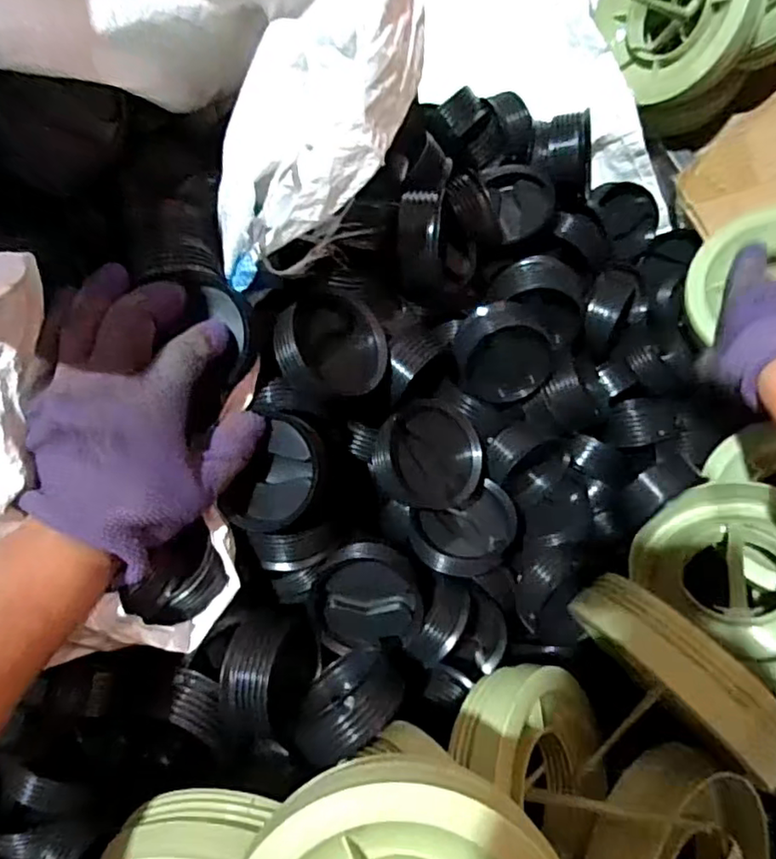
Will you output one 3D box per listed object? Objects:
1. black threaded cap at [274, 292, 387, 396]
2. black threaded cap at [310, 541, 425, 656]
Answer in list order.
[{"bbox_3d":[-0.036,-0.055,0.367,0.073,0.024,0.069,17,55,-26],"label":"black threaded cap"},{"bbox_3d":[-0.013,0.105,0.380,0.067,0.026,0.064,1,72,-2],"label":"black threaded cap"}]

